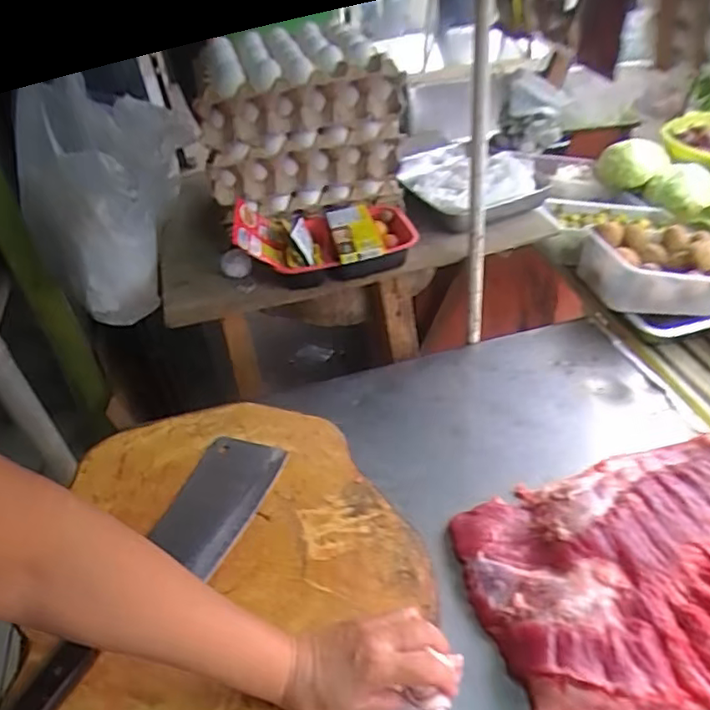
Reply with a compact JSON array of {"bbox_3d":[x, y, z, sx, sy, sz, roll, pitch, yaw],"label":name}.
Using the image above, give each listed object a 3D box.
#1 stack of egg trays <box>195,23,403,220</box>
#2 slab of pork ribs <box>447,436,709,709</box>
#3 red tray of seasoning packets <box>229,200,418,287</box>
[{"bbox_3d":[-0.086,-0.376,0.992,0.296,0.204,0.250,-8,40,-3],"label":"stack of egg trays"},{"bbox_3d":[0.309,0.227,0.638,0.358,0.061,0.305,-13,40,-5],"label":"slab of pork ribs"},{"bbox_3d":[-0.043,-0.174,0.922,0.259,0.077,0.153,-10,40,-2],"label":"red tray of seasoning packets"}]

